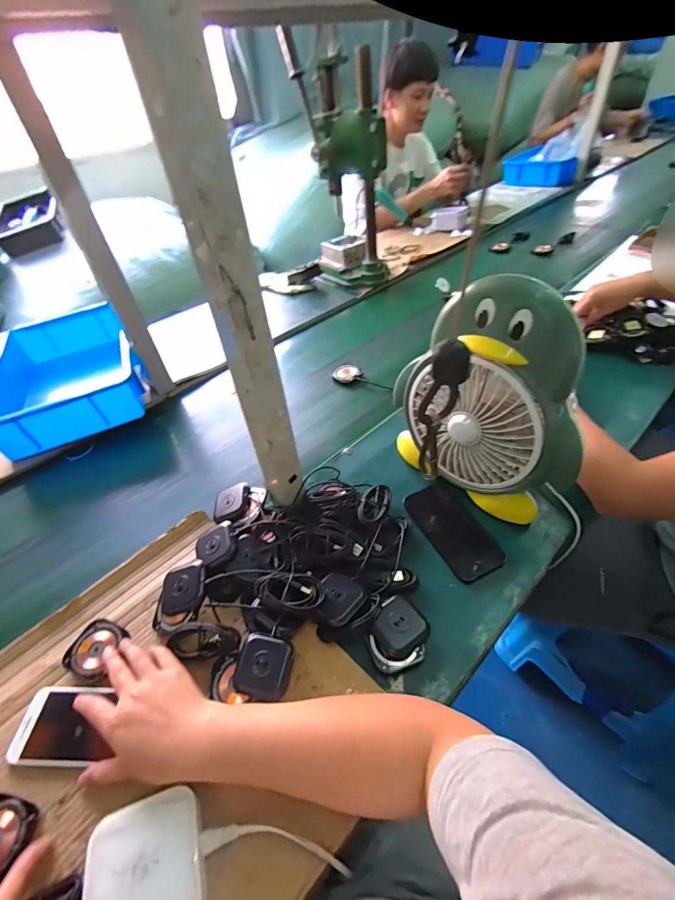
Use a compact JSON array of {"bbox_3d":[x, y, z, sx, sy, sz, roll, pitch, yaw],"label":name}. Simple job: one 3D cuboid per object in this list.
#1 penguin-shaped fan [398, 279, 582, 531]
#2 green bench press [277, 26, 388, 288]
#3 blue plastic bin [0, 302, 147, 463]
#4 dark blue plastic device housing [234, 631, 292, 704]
[{"bbox_3d":[0.192,-0.059,0.512,0.104,0.290,0.250,-31,50,-23],"label":"penguin-shaped fan"},{"bbox_3d":[0.015,-0.692,1.017,0.219,0.480,0.165,-8,45,-2],"label":"green bench press"},{"bbox_3d":[-0.574,-0.149,0.840,0.287,0.125,0.419,-28,49,-21],"label":"blue plastic bin"},{"bbox_3d":[-0.077,0.232,0.422,0.056,0.024,0.057,6,46,12],"label":"dark blue plastic device housing"}]

